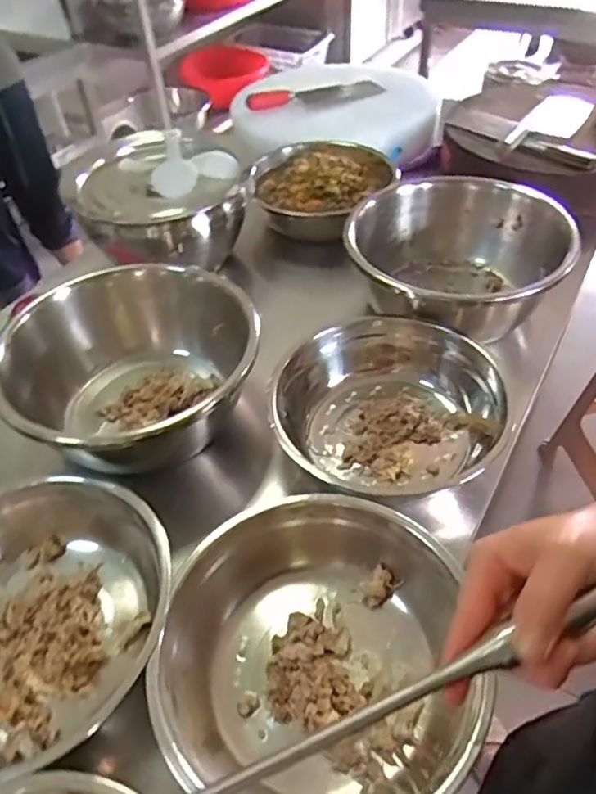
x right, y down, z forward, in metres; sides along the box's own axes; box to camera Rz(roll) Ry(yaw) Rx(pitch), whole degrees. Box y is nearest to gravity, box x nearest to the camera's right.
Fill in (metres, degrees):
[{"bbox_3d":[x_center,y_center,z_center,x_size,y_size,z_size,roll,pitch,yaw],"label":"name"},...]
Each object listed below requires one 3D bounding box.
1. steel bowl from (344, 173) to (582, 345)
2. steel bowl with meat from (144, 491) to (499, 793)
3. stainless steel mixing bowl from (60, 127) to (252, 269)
[{"bbox_3d":[0.225,-0.187,0.819,0.274,0.144,0.294,-2,47,2],"label":"steel bowl"},{"bbox_3d":[0.015,0.226,0.496,0.280,0.087,0.266,-2,47,2],"label":"steel bowl with meat"},{"bbox_3d":[-0.207,-0.299,0.907,0.245,0.140,0.239,-2,47,2],"label":"stainless steel mixing bowl"}]

